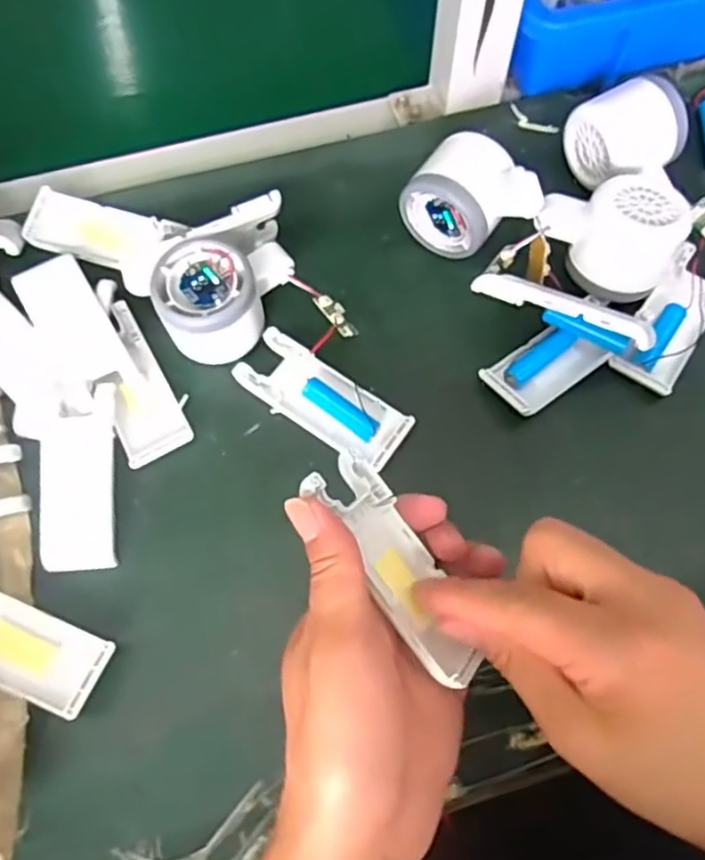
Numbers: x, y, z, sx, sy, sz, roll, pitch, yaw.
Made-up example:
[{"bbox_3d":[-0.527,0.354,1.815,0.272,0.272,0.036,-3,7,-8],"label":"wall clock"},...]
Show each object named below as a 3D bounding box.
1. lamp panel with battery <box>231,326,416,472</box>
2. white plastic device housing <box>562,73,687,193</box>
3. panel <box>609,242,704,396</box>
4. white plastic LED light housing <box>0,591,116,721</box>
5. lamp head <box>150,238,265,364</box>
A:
[{"bbox_3d":[-0.017,-0.018,0.395,0.104,0.014,0.043,32,73,12],"label":"lamp panel with battery"},{"bbox_3d":[0.173,-0.185,0.427,0.049,0.055,0.056,-24,71,-8],"label":"white plastic device housing"},{"bbox_3d":[0.195,-0.069,0.406,0.038,0.017,0.103,33,73,12],"label":"panel"},{"bbox_3d":[-0.175,0.105,0.339,0.102,0.014,0.040,25,60,2],"label":"white plastic LED light housing"},{"bbox_3d":[-0.082,-0.073,0.390,0.056,0.045,0.060,-15,70,-5],"label":"lamp head"}]

